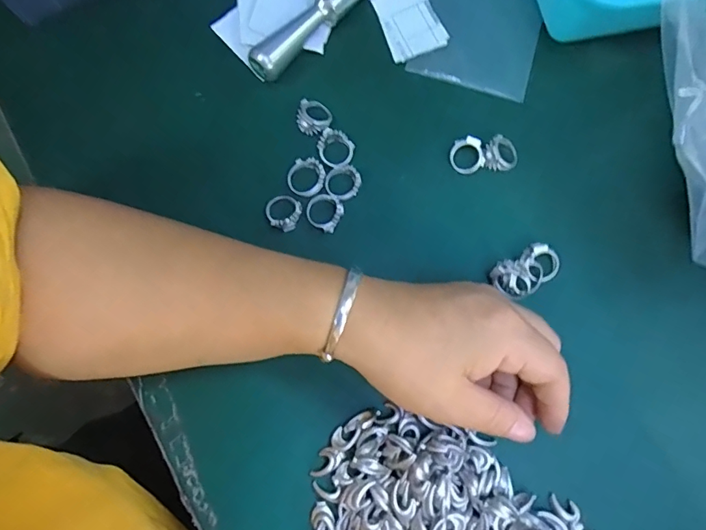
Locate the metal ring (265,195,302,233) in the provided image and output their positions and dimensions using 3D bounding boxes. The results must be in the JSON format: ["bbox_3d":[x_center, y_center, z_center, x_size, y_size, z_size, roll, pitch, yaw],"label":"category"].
[{"bbox_3d":[-0.043,-0.033,0.283,0.022,0.008,0.022,0,78,-1],"label":"metal ring"}]

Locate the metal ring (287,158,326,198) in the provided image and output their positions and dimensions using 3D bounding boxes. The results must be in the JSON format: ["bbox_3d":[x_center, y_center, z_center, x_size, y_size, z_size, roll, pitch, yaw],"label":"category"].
[{"bbox_3d":[-0.029,-0.054,0.287,0.022,0.006,0.023,32,79,5],"label":"metal ring"}]

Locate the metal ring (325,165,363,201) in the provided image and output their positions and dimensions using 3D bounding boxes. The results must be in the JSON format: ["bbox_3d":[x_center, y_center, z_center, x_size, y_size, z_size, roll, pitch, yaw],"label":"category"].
[{"bbox_3d":[-0.006,-0.051,0.286,0.021,0.007,0.021,0,78,-1],"label":"metal ring"}]

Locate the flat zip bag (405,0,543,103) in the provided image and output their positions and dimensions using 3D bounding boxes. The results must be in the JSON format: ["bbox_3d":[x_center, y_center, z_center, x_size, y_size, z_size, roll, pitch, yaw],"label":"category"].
[{"bbox_3d":[0.091,-0.176,0.316,0.078,0.006,0.122,17,80,0],"label":"flat zip bag"}]

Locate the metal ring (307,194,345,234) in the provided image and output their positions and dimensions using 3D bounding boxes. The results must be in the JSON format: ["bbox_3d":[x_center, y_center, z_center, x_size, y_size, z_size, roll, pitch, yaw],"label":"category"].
[{"bbox_3d":[-0.018,-0.033,0.284,0.021,0.007,0.021,0,78,-1],"label":"metal ring"}]

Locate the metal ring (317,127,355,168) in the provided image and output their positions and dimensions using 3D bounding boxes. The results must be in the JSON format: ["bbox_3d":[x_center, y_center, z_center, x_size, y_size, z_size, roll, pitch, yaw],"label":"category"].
[{"bbox_3d":[-0.011,-0.074,0.290,0.022,0.005,0.025,21,79,3],"label":"metal ring"}]

